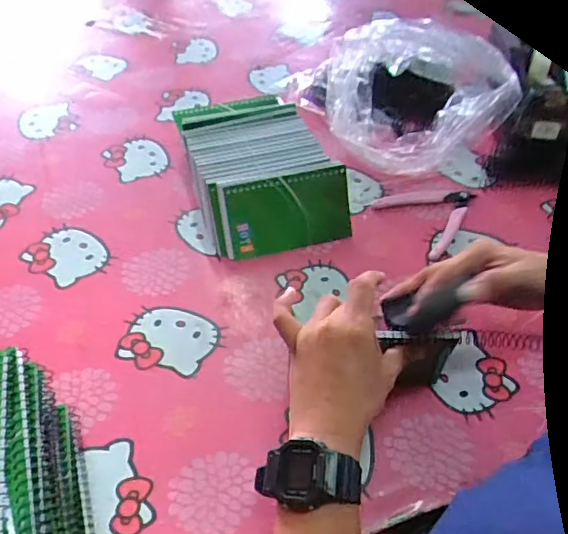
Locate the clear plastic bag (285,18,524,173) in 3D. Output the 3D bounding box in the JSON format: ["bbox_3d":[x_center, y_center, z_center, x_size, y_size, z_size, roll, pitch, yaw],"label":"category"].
[{"bbox_3d":[0.132,-0.214,0.679,0.250,0.124,0.188,7,50,5],"label":"clear plastic bag"}]

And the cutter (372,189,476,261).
[{"bbox_3d":[0.171,-0.066,0.626,0.105,0.011,0.099,-29,56,-22],"label":"cutter"}]

